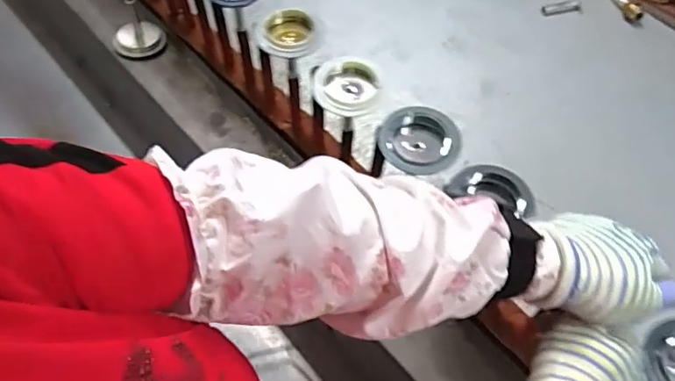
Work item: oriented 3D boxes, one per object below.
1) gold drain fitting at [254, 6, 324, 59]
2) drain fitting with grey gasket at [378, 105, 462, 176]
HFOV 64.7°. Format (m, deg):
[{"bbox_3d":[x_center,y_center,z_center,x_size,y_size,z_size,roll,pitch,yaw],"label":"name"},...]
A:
[{"bbox_3d":[-0.058,-0.184,0.631,0.078,0.029,0.071,-4,54,-4],"label":"gold drain fitting"},{"bbox_3d":[0.082,-0.051,0.539,0.078,0.022,0.075,1,54,-1],"label":"drain fitting with grey gasket"}]

